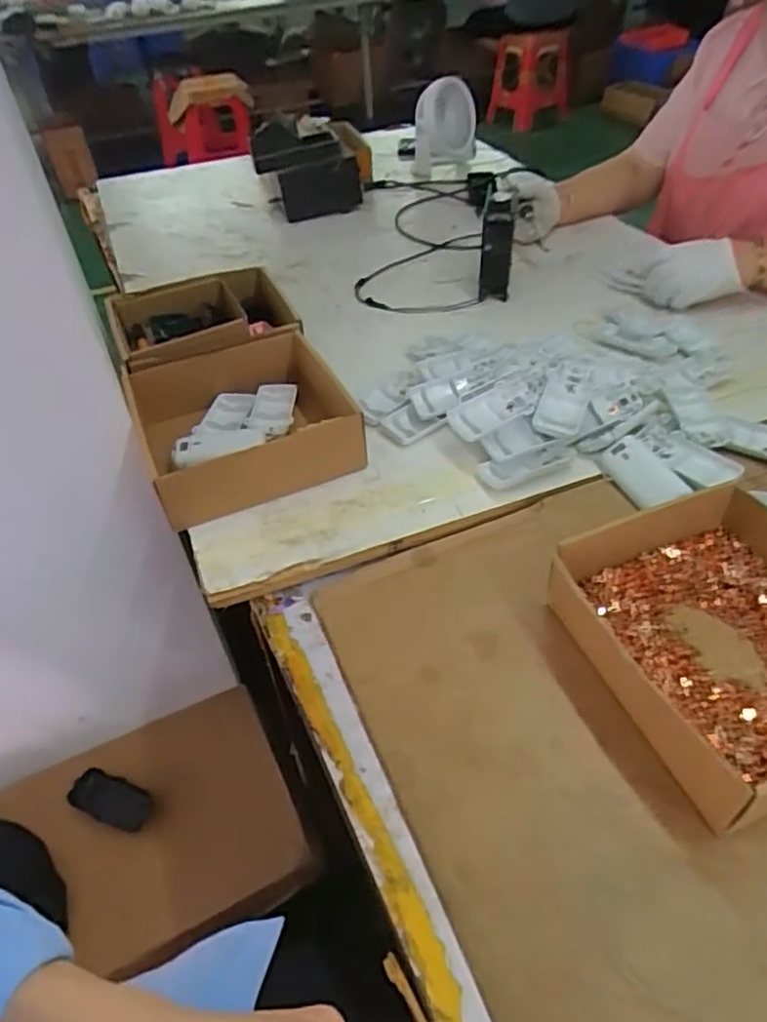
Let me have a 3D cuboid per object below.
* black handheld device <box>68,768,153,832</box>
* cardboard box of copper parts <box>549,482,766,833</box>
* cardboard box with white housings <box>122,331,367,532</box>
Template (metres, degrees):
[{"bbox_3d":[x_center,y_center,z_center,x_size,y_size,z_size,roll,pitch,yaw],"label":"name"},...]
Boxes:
[{"bbox_3d":[-0.356,0.378,0.863,0.107,0.020,0.051,14,48,18],"label":"black handheld device"},{"bbox_3d":[0.255,0.088,0.485,0.206,0.063,0.215,-17,46,-12],"label":"cardboard box of copper parts"},{"bbox_3d":[-0.147,-0.092,0.703,0.208,0.078,0.199,-19,46,-14],"label":"cardboard box with white housings"}]

